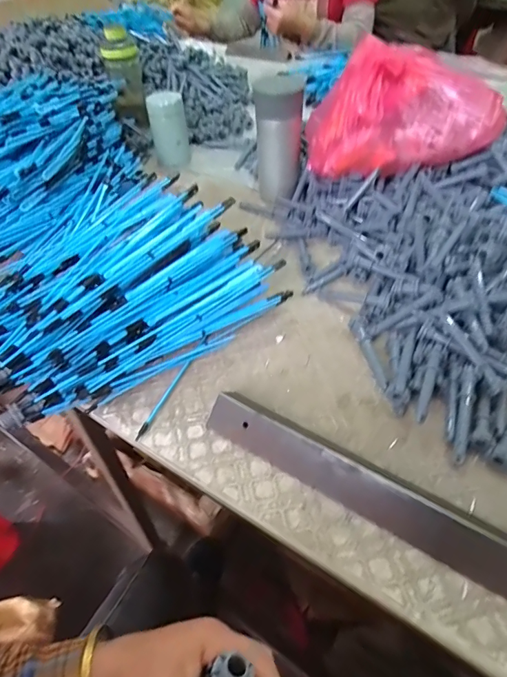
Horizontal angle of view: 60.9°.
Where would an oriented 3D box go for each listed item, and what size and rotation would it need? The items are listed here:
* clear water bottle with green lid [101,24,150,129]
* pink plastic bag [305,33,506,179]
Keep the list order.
[{"bbox_3d":[-0.253,-0.518,0.855,0.068,0.161,0.057,-15,24,-7],"label":"clear water bottle with green lid"},{"bbox_3d":[0.207,-0.307,0.594,0.252,0.137,0.111,2,47,5],"label":"pink plastic bag"}]

